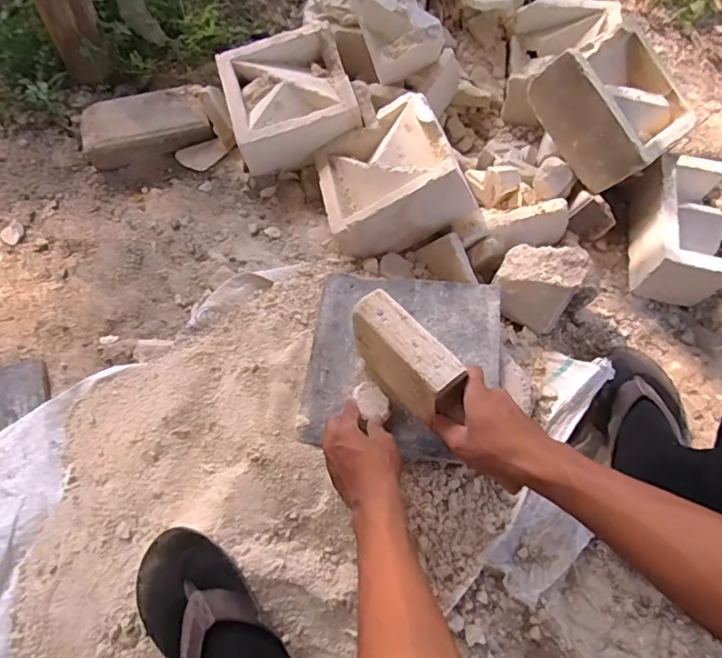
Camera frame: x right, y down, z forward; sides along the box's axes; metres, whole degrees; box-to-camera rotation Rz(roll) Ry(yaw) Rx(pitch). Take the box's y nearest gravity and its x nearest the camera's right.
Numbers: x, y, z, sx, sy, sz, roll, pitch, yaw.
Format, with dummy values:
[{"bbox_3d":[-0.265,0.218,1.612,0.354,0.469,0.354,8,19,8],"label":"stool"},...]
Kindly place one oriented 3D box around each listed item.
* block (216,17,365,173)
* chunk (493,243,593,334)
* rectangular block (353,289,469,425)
[{"bbox_3d":[-0.122,-0.388,0.884,0.200,0.082,0.210,-14,66,-6],"label":"block"},{"bbox_3d":[0.249,-0.069,0.750,0.106,0.072,0.106,31,69,13],"label":"chunk"},{"bbox_3d":[0.053,0.038,0.604,0.054,0.106,0.156,-37,71,-16],"label":"rectangular block"}]

